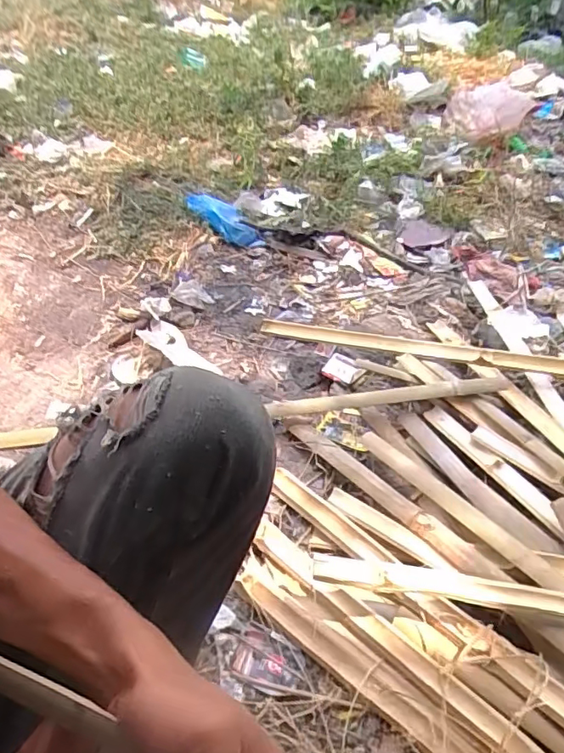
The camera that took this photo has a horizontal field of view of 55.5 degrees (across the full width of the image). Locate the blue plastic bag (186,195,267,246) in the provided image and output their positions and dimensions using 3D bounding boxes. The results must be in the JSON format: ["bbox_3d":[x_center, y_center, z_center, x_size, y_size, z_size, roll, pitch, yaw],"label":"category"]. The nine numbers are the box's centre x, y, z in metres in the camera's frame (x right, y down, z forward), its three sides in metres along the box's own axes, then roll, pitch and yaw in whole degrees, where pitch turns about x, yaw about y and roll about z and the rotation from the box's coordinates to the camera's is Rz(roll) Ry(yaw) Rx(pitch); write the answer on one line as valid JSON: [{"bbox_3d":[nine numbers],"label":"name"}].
[{"bbox_3d":[-0.160,-0.420,1.427,0.255,0.033,0.078,39,55,14],"label":"blue plastic bag"}]

